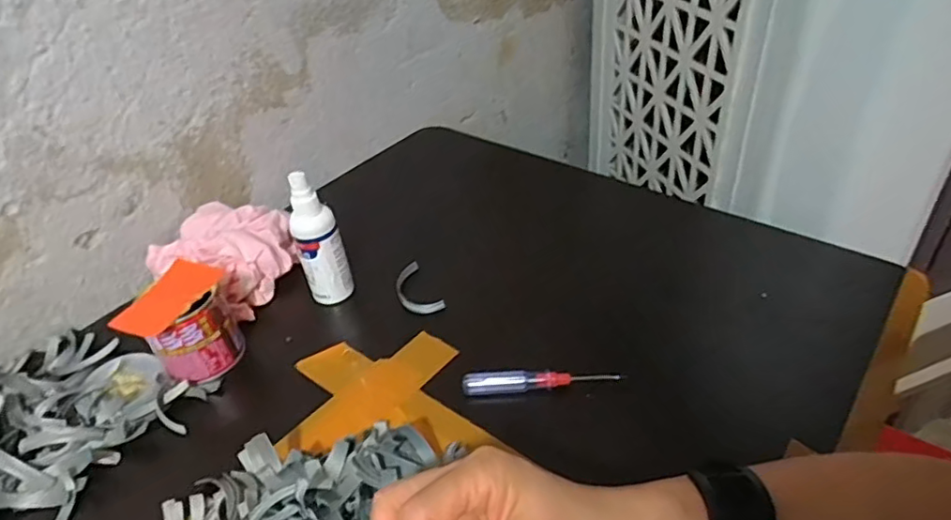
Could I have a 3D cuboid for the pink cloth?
[{"bbox_3d":[-0.242,-0.008,0.573,0.124,0.056,0.113,13,43,23],"label":"pink cloth"}]

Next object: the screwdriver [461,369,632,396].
[{"bbox_3d":[0.050,0.093,0.452,0.118,0.015,0.013,-2,39,6],"label":"screwdriver"}]

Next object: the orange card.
[{"bbox_3d":[-0.241,0.028,0.470,0.046,0.011,0.081,7,41,17],"label":"orange card"}]

